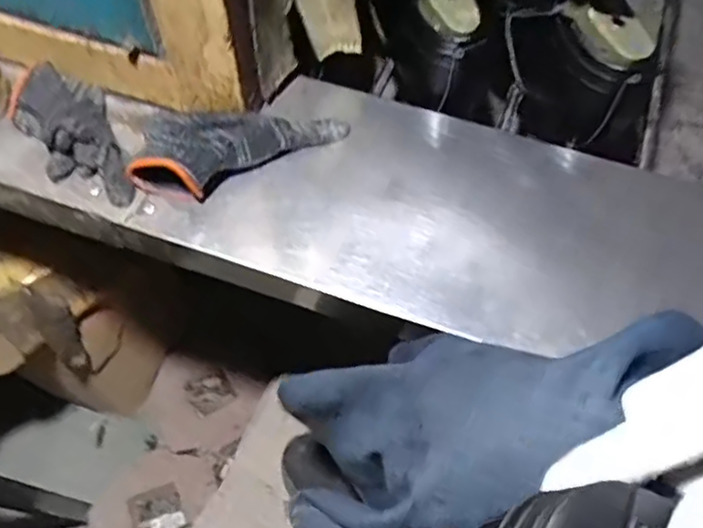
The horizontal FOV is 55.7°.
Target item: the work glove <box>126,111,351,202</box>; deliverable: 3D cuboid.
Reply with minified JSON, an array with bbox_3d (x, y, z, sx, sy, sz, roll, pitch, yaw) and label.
[{"bbox_3d":[-0.095,-0.105,0.572,0.190,0.044,0.072,-19,64,-9],"label":"work glove"}]

